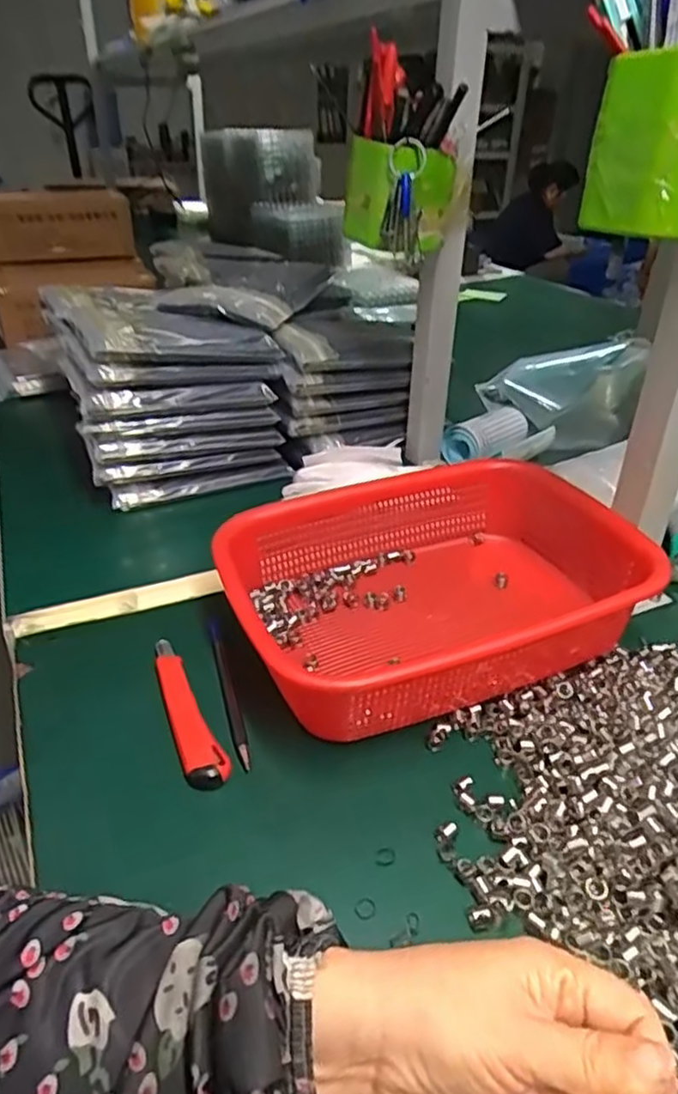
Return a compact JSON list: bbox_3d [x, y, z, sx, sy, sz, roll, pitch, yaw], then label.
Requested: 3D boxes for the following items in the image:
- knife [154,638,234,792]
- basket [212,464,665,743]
[{"bbox_3d":[-0.100,0.103,0.443,0.025,0.012,0.129,-12,34,-22],"label":"knife"},{"bbox_3d":[0.067,0.023,0.493,0.276,0.065,0.216,-14,34,-25],"label":"basket"}]

